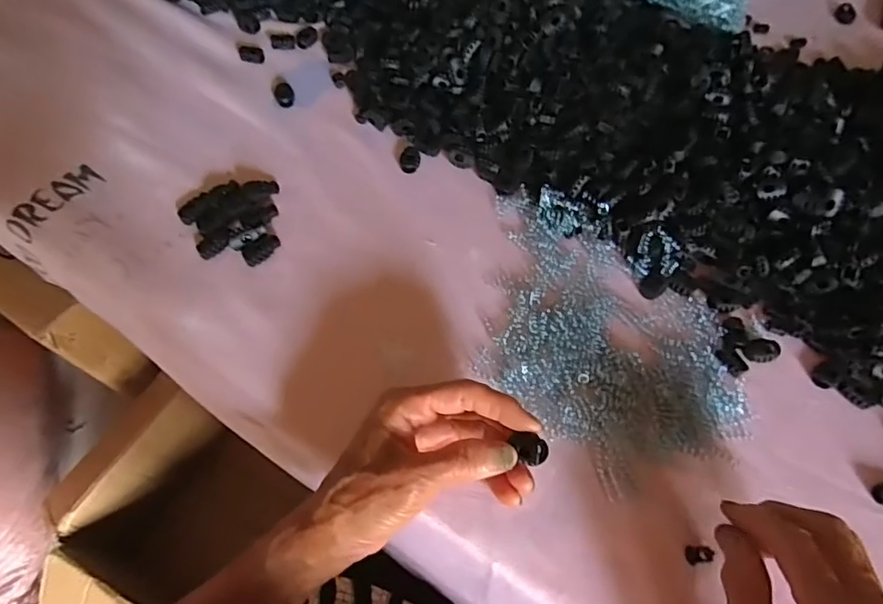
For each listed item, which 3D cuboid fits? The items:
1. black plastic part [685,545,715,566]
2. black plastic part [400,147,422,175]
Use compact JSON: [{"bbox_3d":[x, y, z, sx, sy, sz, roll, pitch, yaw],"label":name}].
[{"bbox_3d":[0.152,0.149,0.310,0.015,0.004,0.010,3,63,0],"label":"black plastic part"},{"bbox_3d":[-0.026,-0.119,0.438,0.017,0.010,0.024,-1,63,-2],"label":"black plastic part"}]

